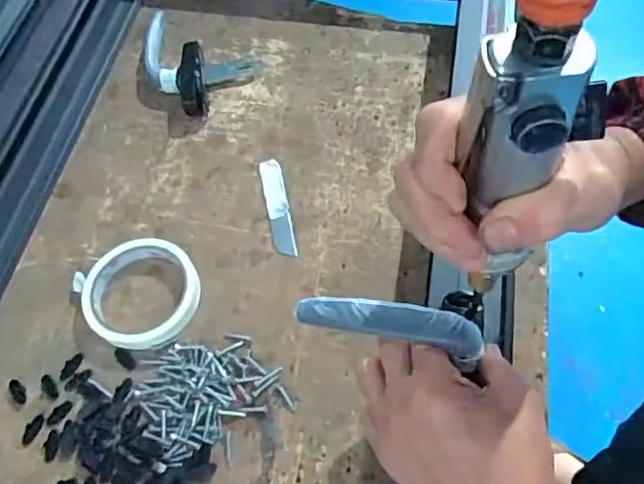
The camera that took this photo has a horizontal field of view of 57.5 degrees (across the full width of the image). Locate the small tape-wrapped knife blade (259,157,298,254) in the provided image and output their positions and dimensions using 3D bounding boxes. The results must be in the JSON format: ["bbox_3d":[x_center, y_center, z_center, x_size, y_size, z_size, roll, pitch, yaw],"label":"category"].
[{"bbox_3d":[-0.041,-0.034,0.541,0.021,0.004,0.102,-10,62,-4],"label":"small tape-wrapped knife blade"}]

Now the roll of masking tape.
[{"bbox_3d":[-0.151,0.043,0.495,0.096,0.022,0.094,-1,62,1],"label":"roll of masking tape"}]

